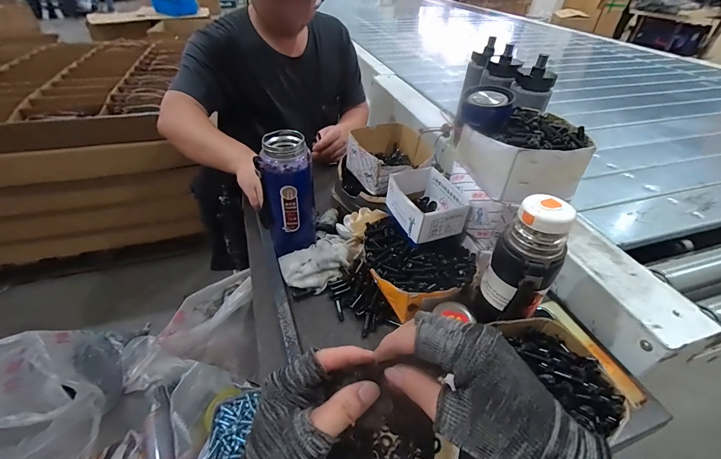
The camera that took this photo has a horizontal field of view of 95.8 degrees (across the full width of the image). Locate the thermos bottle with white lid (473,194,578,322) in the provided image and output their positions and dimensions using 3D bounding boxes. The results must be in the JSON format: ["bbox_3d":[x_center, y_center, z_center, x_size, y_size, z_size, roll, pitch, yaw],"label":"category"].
[{"bbox_3d":[0.199,0.048,0.406,0.070,0.180,0.071,-18,45,-21],"label":"thermos bottle with white lid"}]

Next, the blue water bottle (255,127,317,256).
[{"bbox_3d":[-0.120,-0.058,0.534,0.084,0.182,0.073,-7,42,-10],"label":"blue water bottle"}]

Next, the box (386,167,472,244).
[{"bbox_3d":[0.101,-0.043,0.533,0.090,0.057,0.129,-13,43,-16],"label":"box"}]

